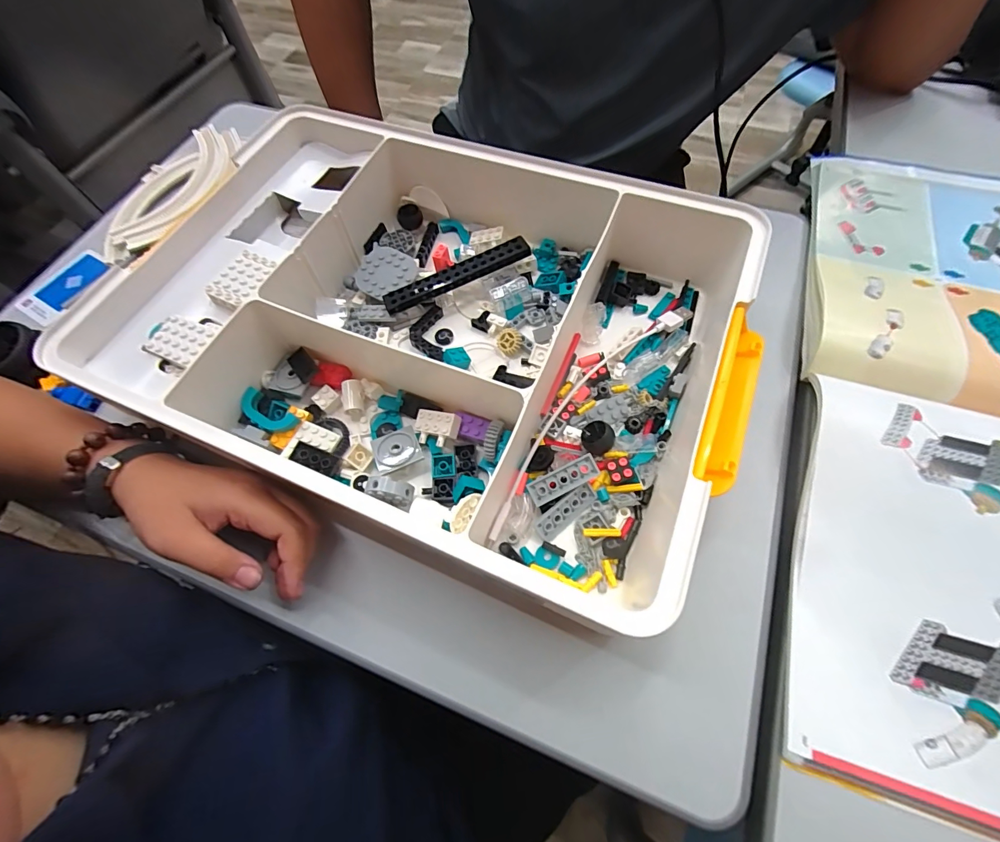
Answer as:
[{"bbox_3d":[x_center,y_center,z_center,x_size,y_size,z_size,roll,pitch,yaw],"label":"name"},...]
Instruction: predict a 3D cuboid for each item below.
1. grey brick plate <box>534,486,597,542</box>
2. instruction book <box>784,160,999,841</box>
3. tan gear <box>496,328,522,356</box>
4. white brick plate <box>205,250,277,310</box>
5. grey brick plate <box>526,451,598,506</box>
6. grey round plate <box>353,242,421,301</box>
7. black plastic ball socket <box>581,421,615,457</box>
[{"bbox_3d":[0.044,0.060,0.286,0.045,0.004,0.017,-36,101,-13],"label":"grey brick plate"},{"bbox_3d":[0.335,-0.022,0.314,0.202,0.032,0.522,14,65,13],"label":"instruction book"},{"bbox_3d":[0.007,-0.064,0.348,0.019,0.012,0.021,-39,90,16],"label":"tan gear"},{"bbox_3d":[-0.189,-0.104,0.316,0.029,0.007,0.046,18,67,11],"label":"white brick plate"},{"bbox_3d":[0.041,0.039,0.284,0.048,0.004,0.016,-26,82,-5],"label":"grey brick plate"},{"bbox_3d":[-0.098,-0.126,0.369,0.047,0.008,0.047,0,74,1],"label":"grey round plate"},{"bbox_3d":[0.068,0.013,0.299,0.023,0.017,0.023,27,68,12],"label":"black plastic ball socket"}]

